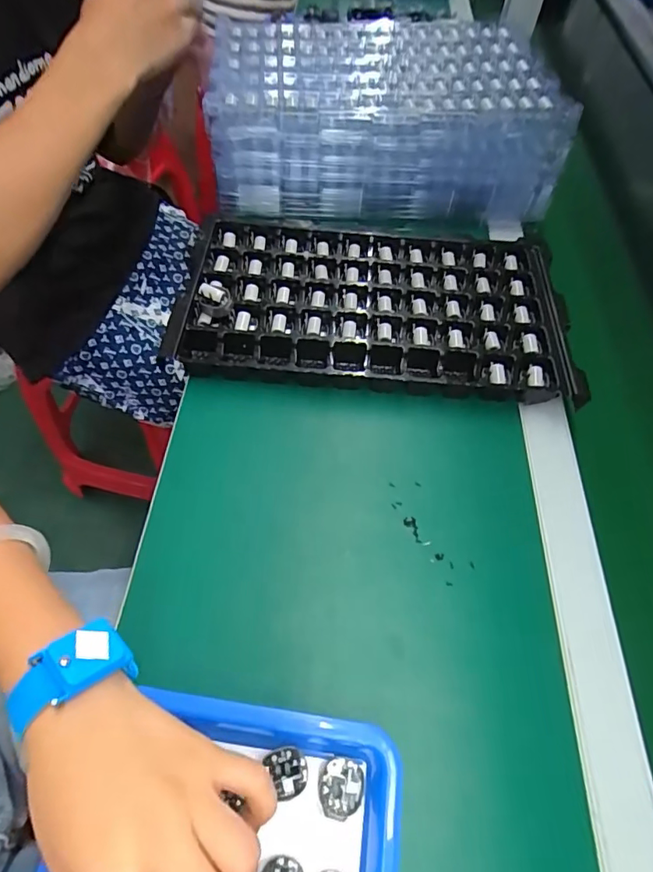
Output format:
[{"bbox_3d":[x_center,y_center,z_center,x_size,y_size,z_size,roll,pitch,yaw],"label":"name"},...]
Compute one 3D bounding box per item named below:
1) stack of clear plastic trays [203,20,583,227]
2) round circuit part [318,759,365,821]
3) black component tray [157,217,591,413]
[{"bbox_3d":[0.059,-0.367,0.579,0.368,0.112,0.223,-4,57,-7],"label":"stack of clear plastic trays"},{"bbox_3d":[0.008,0.197,0.279,0.024,0.004,0.027,2,56,-4],"label":"round circuit part"},{"bbox_3d":[0.043,-0.125,0.479,0.352,0.038,0.192,7,56,-1],"label":"black component tray"}]

